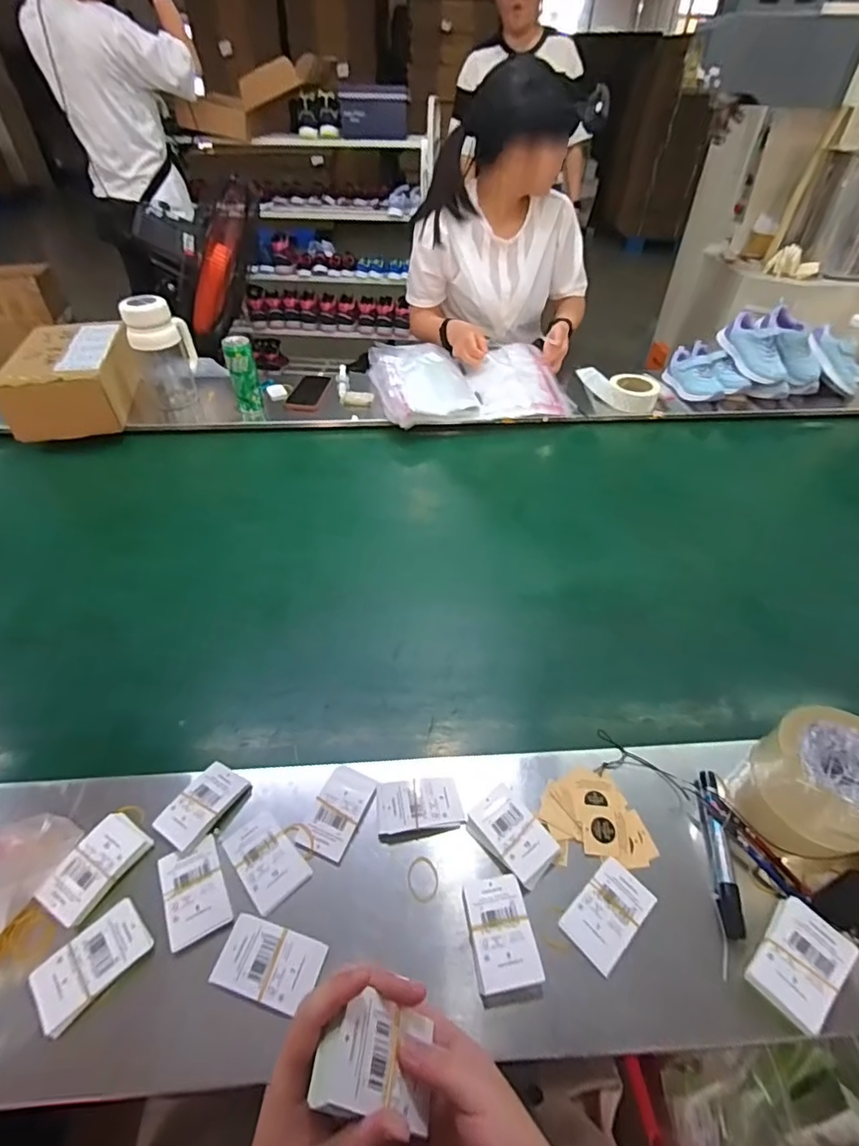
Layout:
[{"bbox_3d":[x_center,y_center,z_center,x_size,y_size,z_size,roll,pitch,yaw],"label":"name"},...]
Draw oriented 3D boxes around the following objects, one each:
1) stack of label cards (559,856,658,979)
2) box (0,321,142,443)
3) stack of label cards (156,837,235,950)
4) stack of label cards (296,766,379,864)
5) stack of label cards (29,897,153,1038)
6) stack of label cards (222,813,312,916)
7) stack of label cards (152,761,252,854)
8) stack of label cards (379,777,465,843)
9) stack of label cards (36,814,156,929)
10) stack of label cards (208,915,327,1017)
[{"bbox_3d":[0.156,0.296,0.446,0.079,0.006,0.050,-33,52,-30],"label":"stack of label cards"},{"bbox_3d":[-0.769,-0.424,1.113,0.207,0.132,0.296,-8,45,-10],"label":"box"},{"bbox_3d":[-0.209,0.282,0.455,0.048,0.009,0.078,-21,47,-20],"label":"stack of label cards"},{"bbox_3d":[-0.090,0.235,0.505,0.050,0.004,0.083,17,46,17],"label":"stack of label cards"},{"bbox_3d":[-0.275,0.314,0.415,0.053,0.006,0.081,32,52,30],"label":"stack of label cards"},{"bbox_3d":[-0.153,0.266,0.476,0.050,0.005,0.083,-33,52,-29],"label":"stack of label cards"},{"bbox_3d":[-0.223,0.229,0.504,0.051,0.011,0.080,24,48,24],"label":"stack of label cards"},{"bbox_3d":[-0.009,0.232,0.508,0.081,0.007,0.052,-5,43,-5],"label":"stack of label cards"},{"bbox_3d":[-0.303,0.265,0.463,0.053,0.011,0.084,21,47,21],"label":"stack of label cards"},{"bbox_3d":[-0.131,0.321,0.421,0.082,0.009,0.049,11,44,12],"label":"stack of label cards"}]

